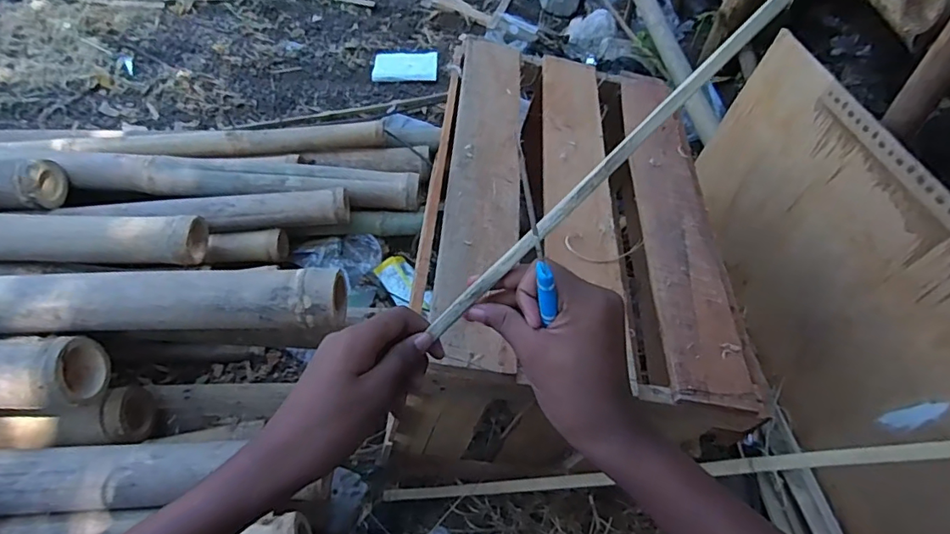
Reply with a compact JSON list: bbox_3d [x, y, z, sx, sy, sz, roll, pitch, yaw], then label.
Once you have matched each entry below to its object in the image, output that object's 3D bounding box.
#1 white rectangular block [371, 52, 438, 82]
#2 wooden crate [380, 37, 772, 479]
[{"bbox_3d":[-0.196,-0.570,1.488,0.181,0.021,0.127,3,54,0],"label":"white rectangular block"},{"bbox_3d":[0.120,-0.025,0.784,0.376,0.353,0.580,5,54,1],"label":"wooden crate"}]

